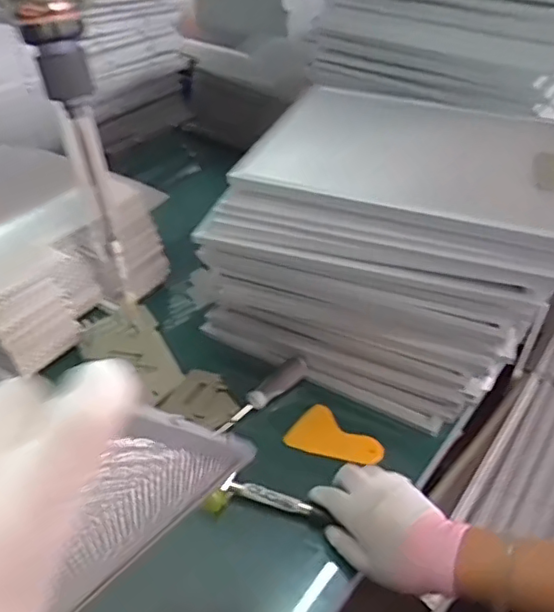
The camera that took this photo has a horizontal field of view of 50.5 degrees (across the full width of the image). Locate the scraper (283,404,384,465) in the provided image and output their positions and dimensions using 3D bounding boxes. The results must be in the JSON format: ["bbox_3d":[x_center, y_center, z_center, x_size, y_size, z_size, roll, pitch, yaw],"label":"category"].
[{"bbox_3d":[0.068,0.153,0.673,0.104,0.010,0.065,22,44,24],"label":"scraper"}]

